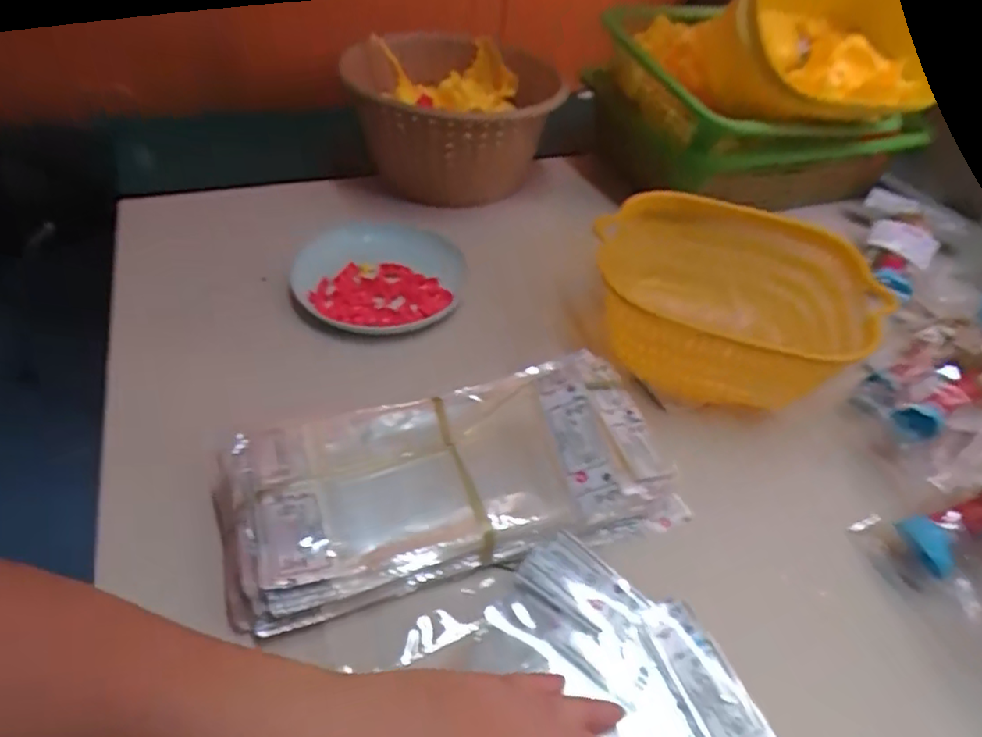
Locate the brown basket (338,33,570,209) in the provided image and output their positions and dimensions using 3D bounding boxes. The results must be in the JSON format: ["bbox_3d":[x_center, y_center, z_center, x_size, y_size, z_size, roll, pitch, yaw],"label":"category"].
[{"bbox_3d":[-0.036,-0.249,0.632,0.182,0.135,0.150,-20,47,-20],"label":"brown basket"}]

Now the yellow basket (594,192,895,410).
[{"bbox_3d":[0.183,-0.050,0.488,0.199,0.094,0.192,10,43,5],"label":"yellow basket"}]

